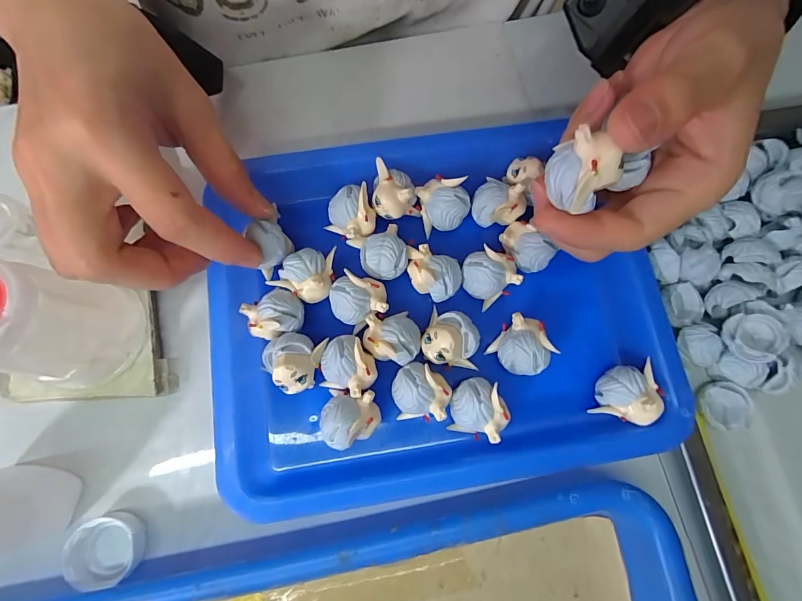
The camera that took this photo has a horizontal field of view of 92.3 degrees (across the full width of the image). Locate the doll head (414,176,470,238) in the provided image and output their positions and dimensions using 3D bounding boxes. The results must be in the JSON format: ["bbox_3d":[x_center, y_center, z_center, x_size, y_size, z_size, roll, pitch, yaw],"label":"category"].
[{"bbox_3d":[0.023,-0.051,0.210,0.025,0.026,0.026,-16,77,-6],"label":"doll head"}]

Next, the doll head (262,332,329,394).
[{"bbox_3d":[-0.053,0.030,0.188,0.027,0.018,0.028,12,76,1],"label":"doll head"}]

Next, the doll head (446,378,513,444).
[{"bbox_3d":[0.037,0.052,0.184,0.026,0.023,0.026,13,76,1],"label":"doll head"}]

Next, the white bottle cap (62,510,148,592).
[{"bbox_3d":[-0.137,0.116,0.179,0.030,0.011,0.029,0,76,-2],"label":"white bottle cap"}]

